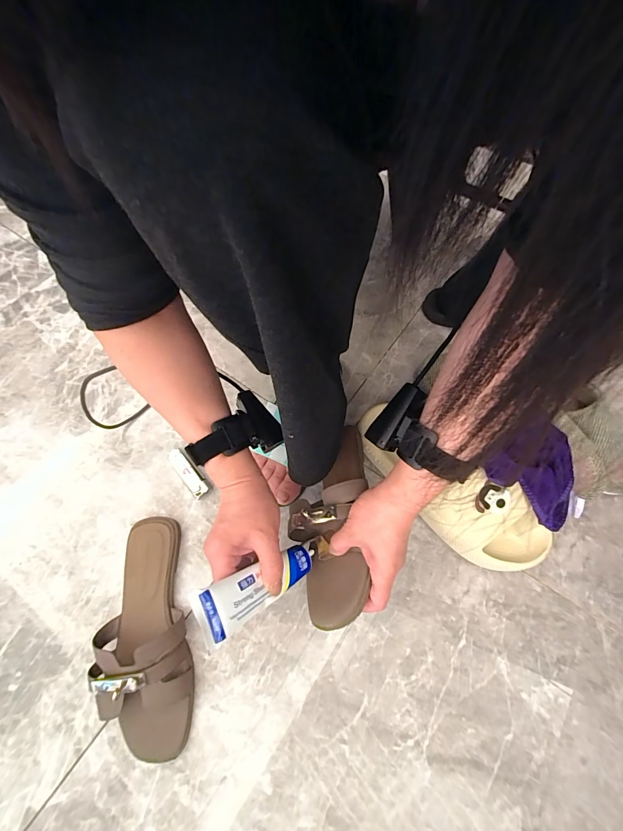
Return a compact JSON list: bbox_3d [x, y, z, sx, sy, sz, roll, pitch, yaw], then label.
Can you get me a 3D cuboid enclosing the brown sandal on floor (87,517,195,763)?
[{"bbox_3d":[-0.189,0.236,0.373,0.096,0.048,0.236,-14,66,-5],"label":"brown sandal on floor"}]

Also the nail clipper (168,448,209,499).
[{"bbox_3d":[-0.169,0.078,0.464,0.024,0.015,0.075,-39,71,-15],"label":"nail clipper"}]

